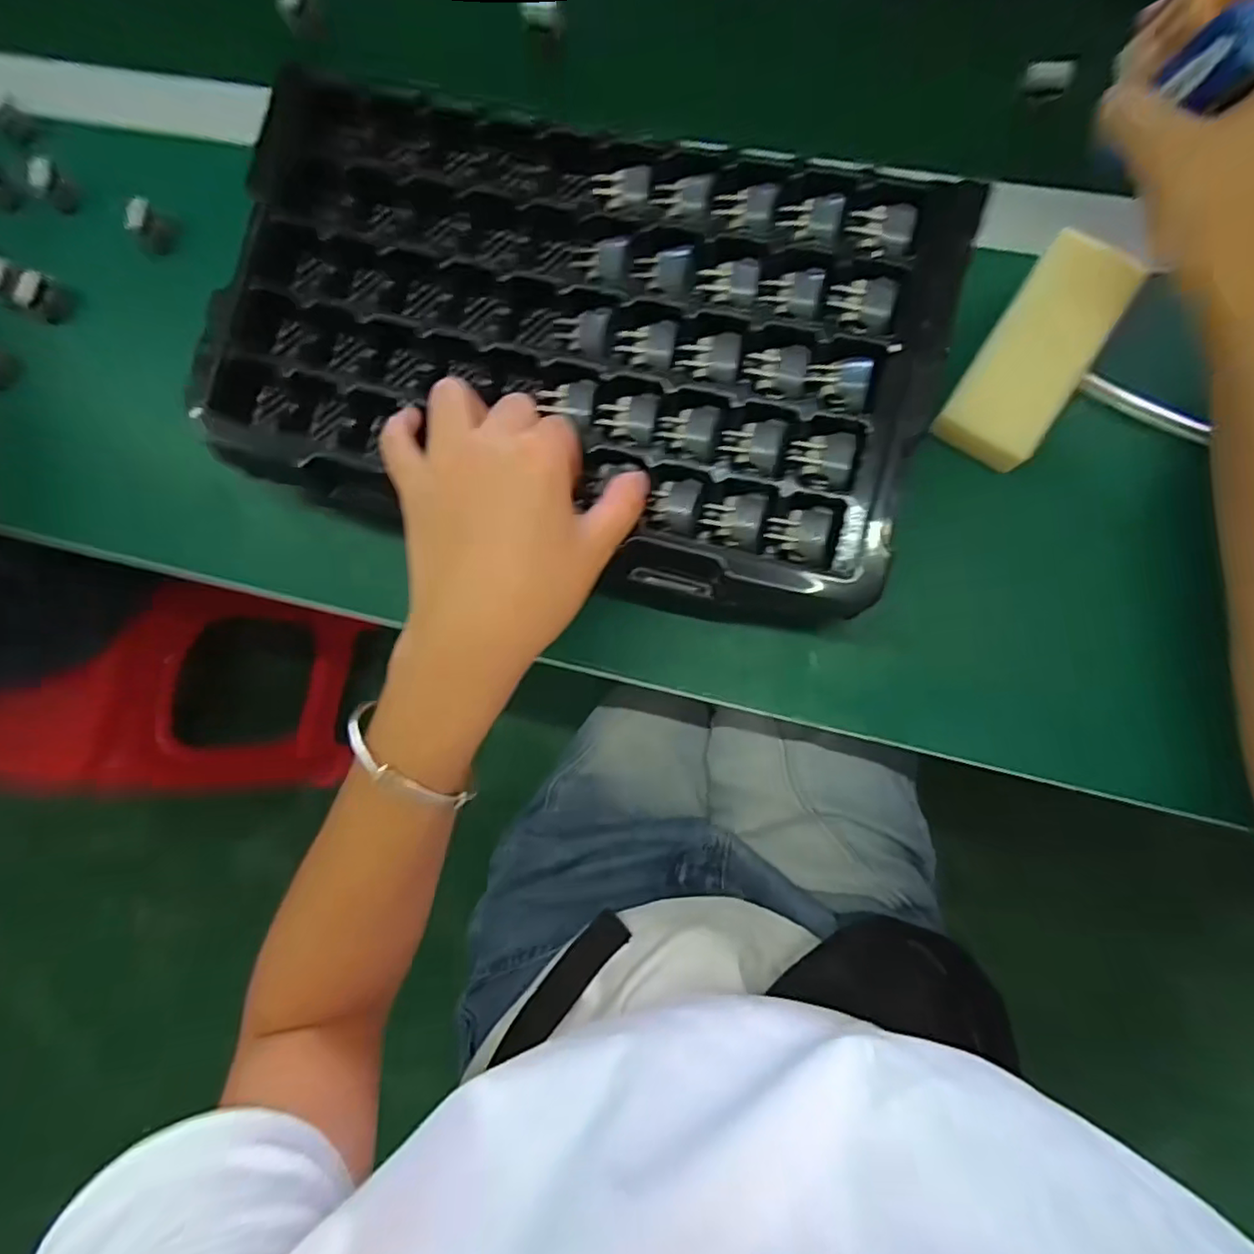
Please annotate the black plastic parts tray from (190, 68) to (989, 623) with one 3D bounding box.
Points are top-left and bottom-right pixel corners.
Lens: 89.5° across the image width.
[{"bbox_3d":[-0.030,-0.144,0.329,0.353,0.040,0.214,15,87,7],"label":"black plastic parts tray"}]

